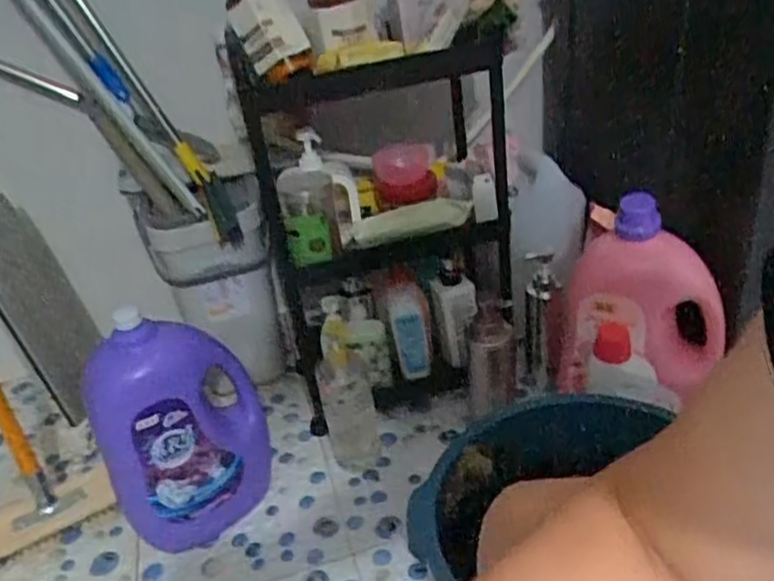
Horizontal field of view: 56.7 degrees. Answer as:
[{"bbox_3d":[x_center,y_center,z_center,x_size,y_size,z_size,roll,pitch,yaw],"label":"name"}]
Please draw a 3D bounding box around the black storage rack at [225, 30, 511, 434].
[{"bbox_3d":[-0.014,-0.110,1.194,0.391,0.568,0.339,-16,33,-13],"label":"black storage rack"}]

